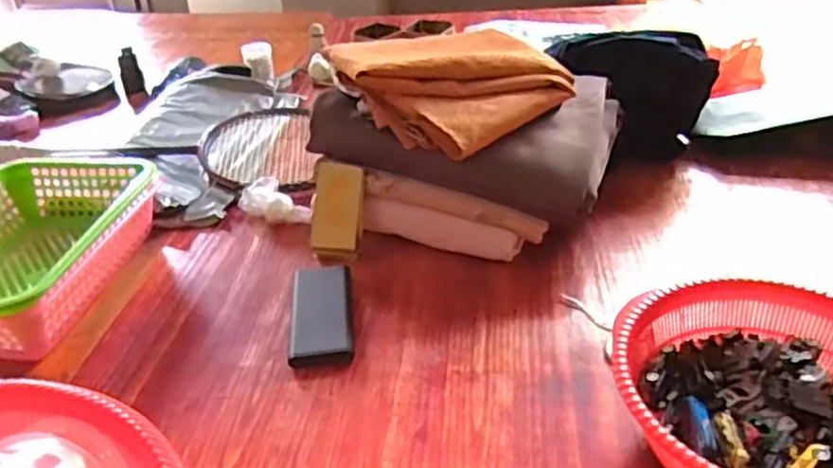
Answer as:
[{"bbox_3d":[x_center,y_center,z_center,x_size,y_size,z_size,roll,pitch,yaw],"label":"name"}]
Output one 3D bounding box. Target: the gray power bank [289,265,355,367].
[{"bbox_3d":[-0.098,0.081,0.736,0.063,0.014,0.152,-6,33,-4],"label":"gray power bank"}]

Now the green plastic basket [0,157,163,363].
[{"bbox_3d":[-0.431,0.021,0.790,0.209,0.092,0.291,3,33,11],"label":"green plastic basket"}]

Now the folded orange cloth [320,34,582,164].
[{"bbox_3d":[0.039,-0.188,0.847,0.248,0.074,0.246,-18,35,-23],"label":"folded orange cloth"}]

